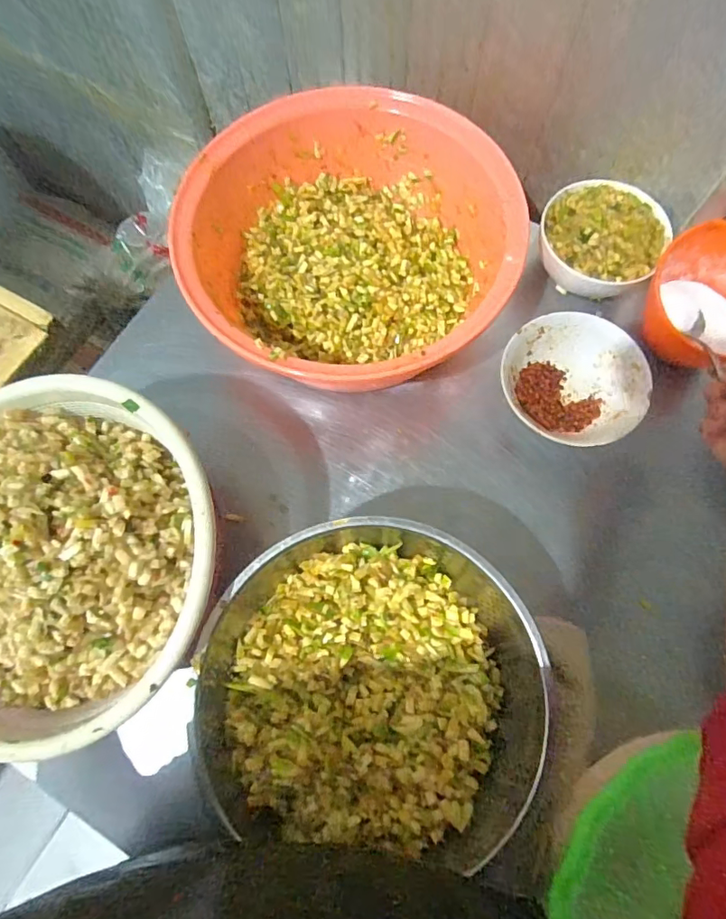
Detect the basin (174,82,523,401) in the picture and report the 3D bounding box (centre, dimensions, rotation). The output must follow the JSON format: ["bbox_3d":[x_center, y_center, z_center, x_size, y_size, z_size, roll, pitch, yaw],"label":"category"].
[{"bbox_3d":[-0.016,-0.210,0.536,0.323,0.129,0.310,1,72,-2],"label":"basin"}]

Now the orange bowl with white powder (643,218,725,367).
[{"bbox_3d":[0.350,-0.161,0.509,0.123,0.069,0.127,1,72,-2],"label":"orange bowl with white powder"}]

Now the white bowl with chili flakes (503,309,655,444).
[{"bbox_3d":[0.213,-0.076,0.523,0.145,0.050,0.134,43,75,11],"label":"white bowl with chili flakes"}]

